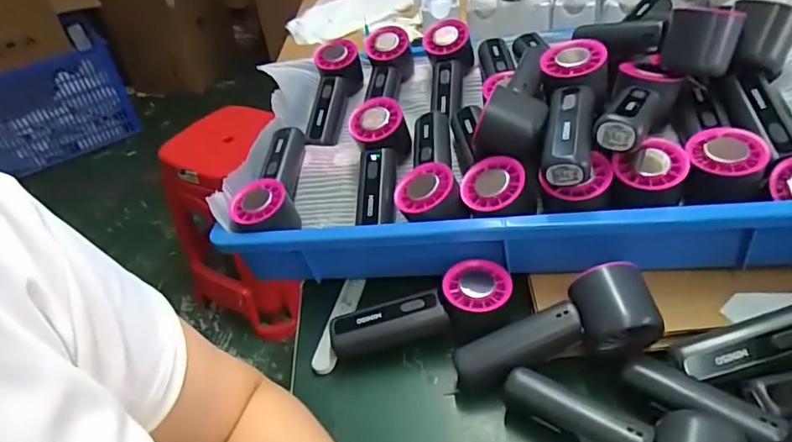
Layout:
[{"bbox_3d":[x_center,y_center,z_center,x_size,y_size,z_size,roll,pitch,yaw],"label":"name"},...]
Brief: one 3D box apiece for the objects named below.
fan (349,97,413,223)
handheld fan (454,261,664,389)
[{"bbox_3d":[-0.020,-0.055,0.546,0.058,0.052,0.138,1,71,10],"label":"fan"},{"bbox_3d":[0.120,0.087,0.414,0.159,0.049,0.054,-24,39,12],"label":"handheld fan"}]

